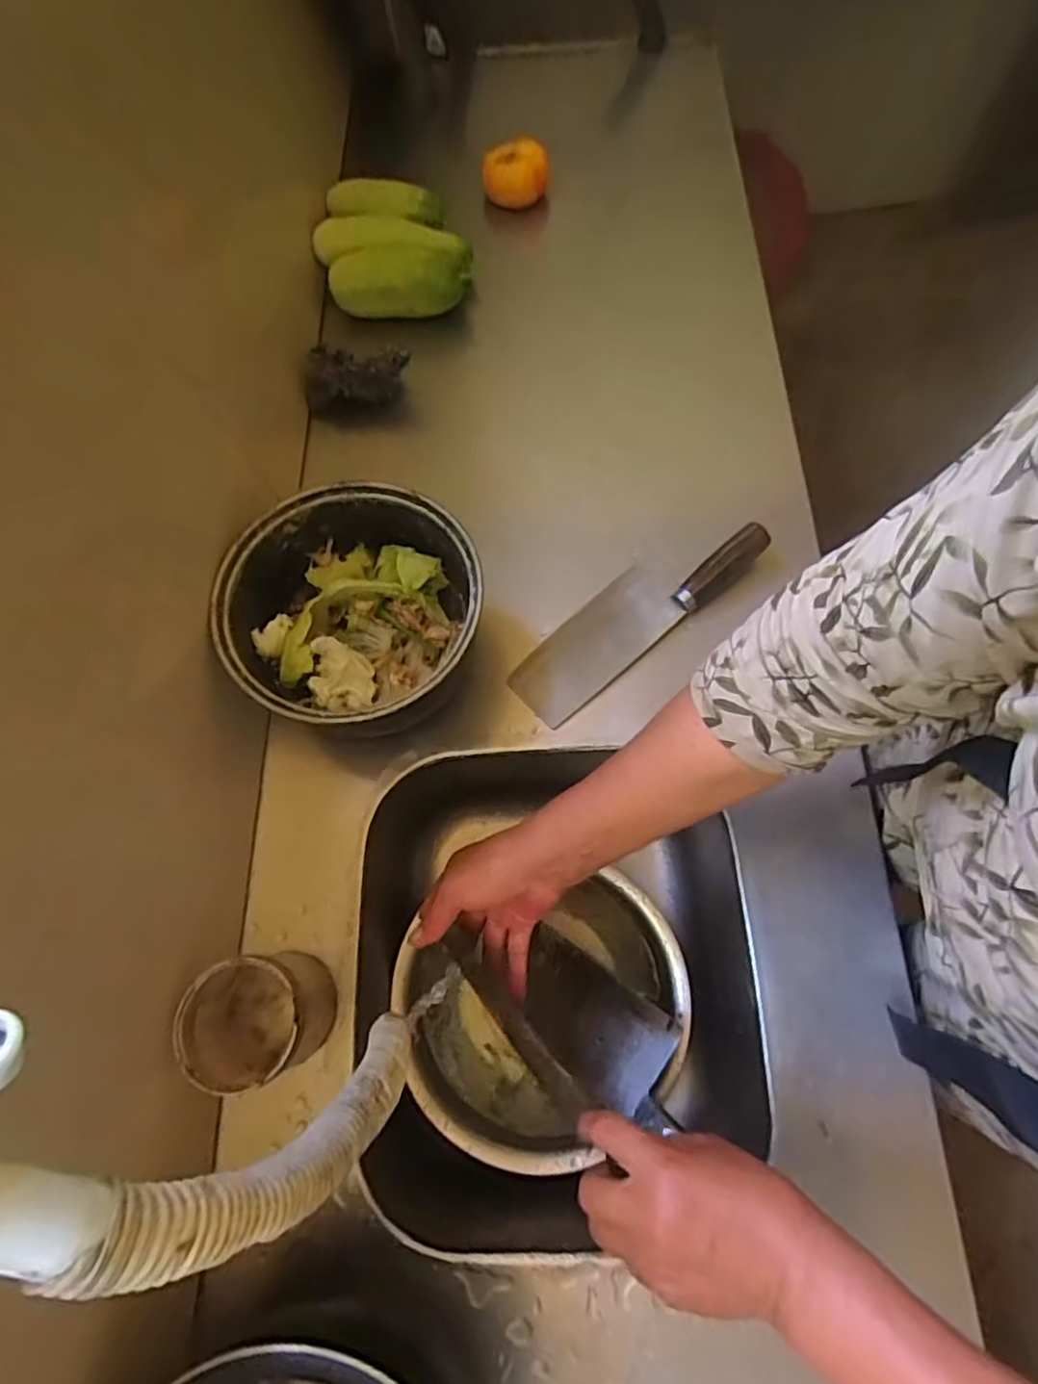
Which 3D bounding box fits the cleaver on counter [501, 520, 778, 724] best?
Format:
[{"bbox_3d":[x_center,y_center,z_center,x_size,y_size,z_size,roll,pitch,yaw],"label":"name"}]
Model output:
[{"bbox_3d":[0.107,-0.077,0.588,0.259,0.037,0.073,-38,73,-10],"label":"cleaver on counter"}]

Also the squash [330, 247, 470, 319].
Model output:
[{"bbox_3d":[-0.131,-0.455,0.710,0.146,0.052,0.052,2,70,3],"label":"squash"}]

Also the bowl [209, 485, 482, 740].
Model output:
[{"bbox_3d":[-0.132,-0.058,0.555,0.201,0.112,0.198,-1,70,2],"label":"bowl"}]

